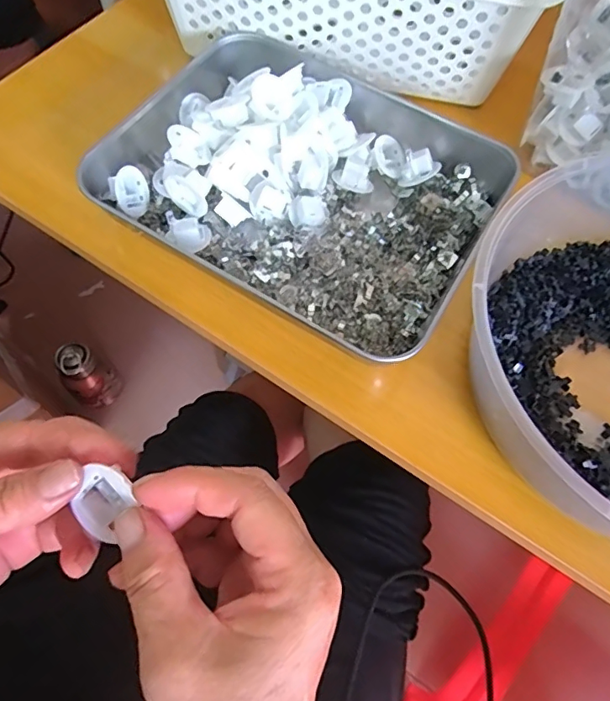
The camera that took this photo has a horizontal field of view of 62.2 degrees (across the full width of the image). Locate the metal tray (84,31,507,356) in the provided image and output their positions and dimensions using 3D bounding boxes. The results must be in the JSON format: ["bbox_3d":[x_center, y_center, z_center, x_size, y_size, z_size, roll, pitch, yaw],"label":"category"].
[{"bbox_3d":[0.005,-0.123,0.365,0.250,0.040,0.205,29,67,11],"label":"metal tray"}]

